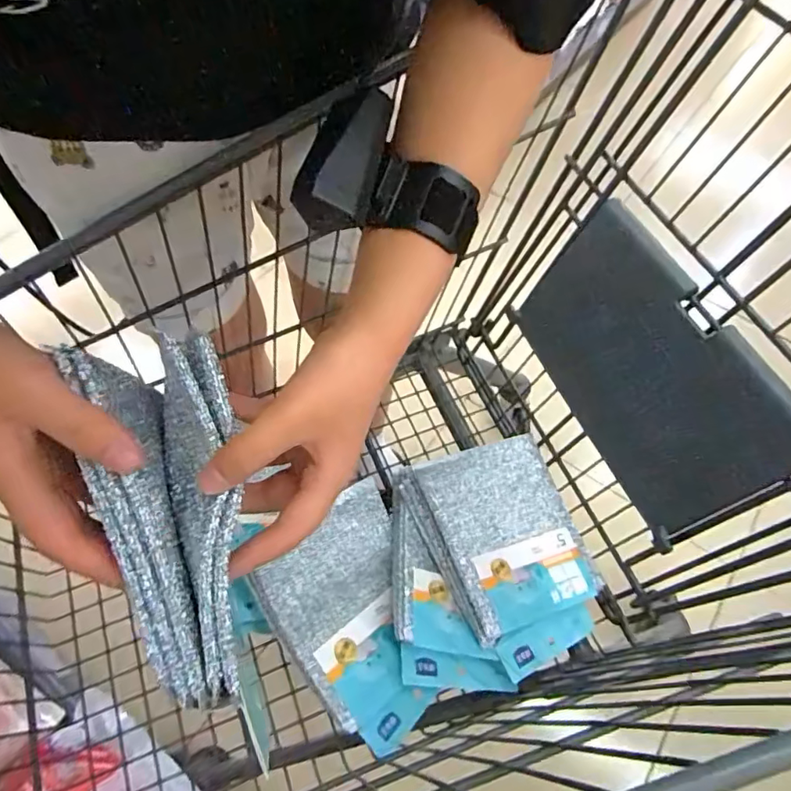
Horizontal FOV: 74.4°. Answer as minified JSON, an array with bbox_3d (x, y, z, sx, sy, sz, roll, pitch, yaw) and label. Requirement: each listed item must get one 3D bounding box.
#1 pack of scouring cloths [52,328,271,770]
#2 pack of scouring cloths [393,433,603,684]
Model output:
[{"bbox_3d":[-0.095,0.062,0.233,0.062,0.052,0.177,-16,71,-10],"label":"pack of scouring cloths"},{"bbox_3d":[0.113,0.148,0.516,0.151,0.032,0.209,-13,67,-25],"label":"pack of scouring cloths"}]

